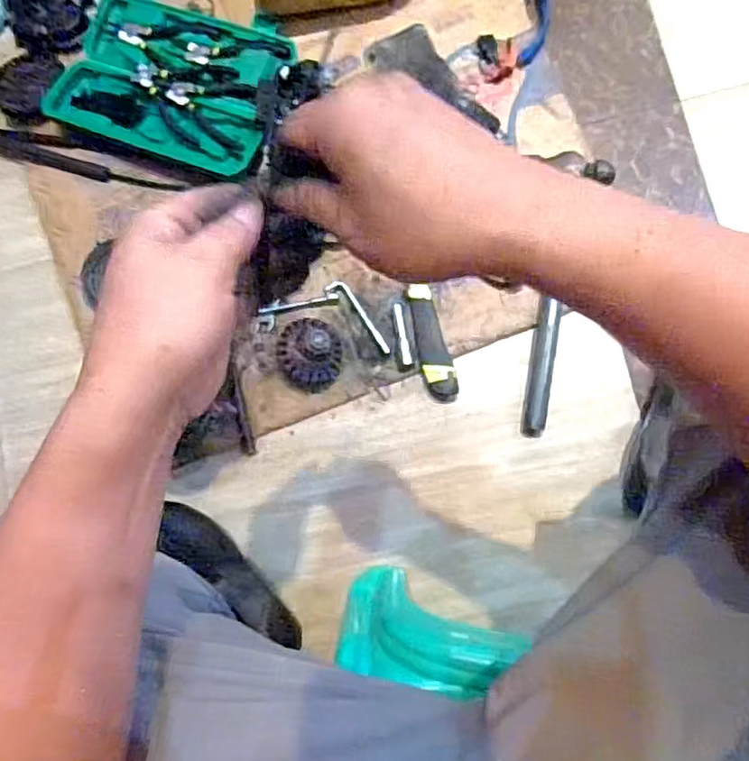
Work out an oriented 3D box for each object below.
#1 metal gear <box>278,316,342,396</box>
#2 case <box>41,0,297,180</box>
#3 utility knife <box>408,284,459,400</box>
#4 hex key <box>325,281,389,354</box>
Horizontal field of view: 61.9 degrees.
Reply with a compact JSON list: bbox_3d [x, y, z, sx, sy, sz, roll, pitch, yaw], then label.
[{"bbox_3d":[-0.077,-0.031,0.755,0.073,0.056,0.088,-10,82,5],"label":"metal gear"},{"bbox_3d":[-0.267,-0.407,0.828,0.298,0.035,0.218,22,86,8],"label":"case"},{"bbox_3d":[0.068,-0.047,0.756,0.038,0.014,0.140,-17,82,4],"label":"utility knife"},{"bbox_3d":[-0.016,-0.081,0.779,0.022,0.005,0.114,-43,81,0],"label":"hex key"}]

